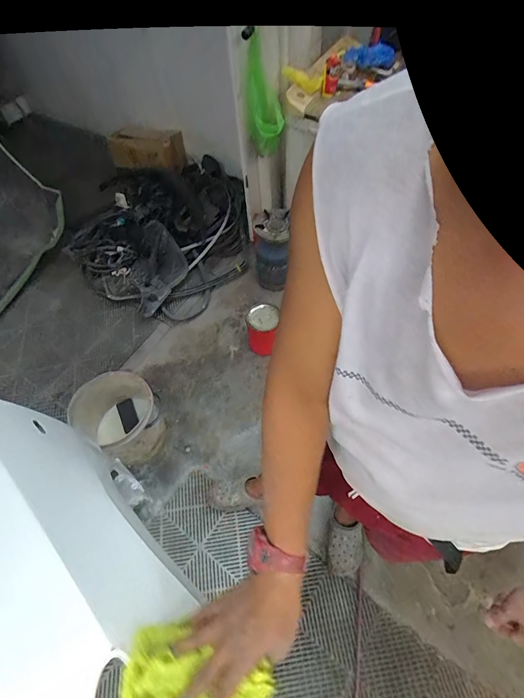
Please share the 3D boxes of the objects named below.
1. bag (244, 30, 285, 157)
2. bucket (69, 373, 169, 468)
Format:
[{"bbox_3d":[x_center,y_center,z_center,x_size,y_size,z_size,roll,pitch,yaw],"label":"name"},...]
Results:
[{"bbox_3d":[0.010,-0.986,1.463,0.154,0.376,0.143,-2,57,2],"label":"bag"},{"bbox_3d":[-0.545,0.287,1.445,0.279,0.302,0.271,-2,57,3],"label":"bucket"}]

